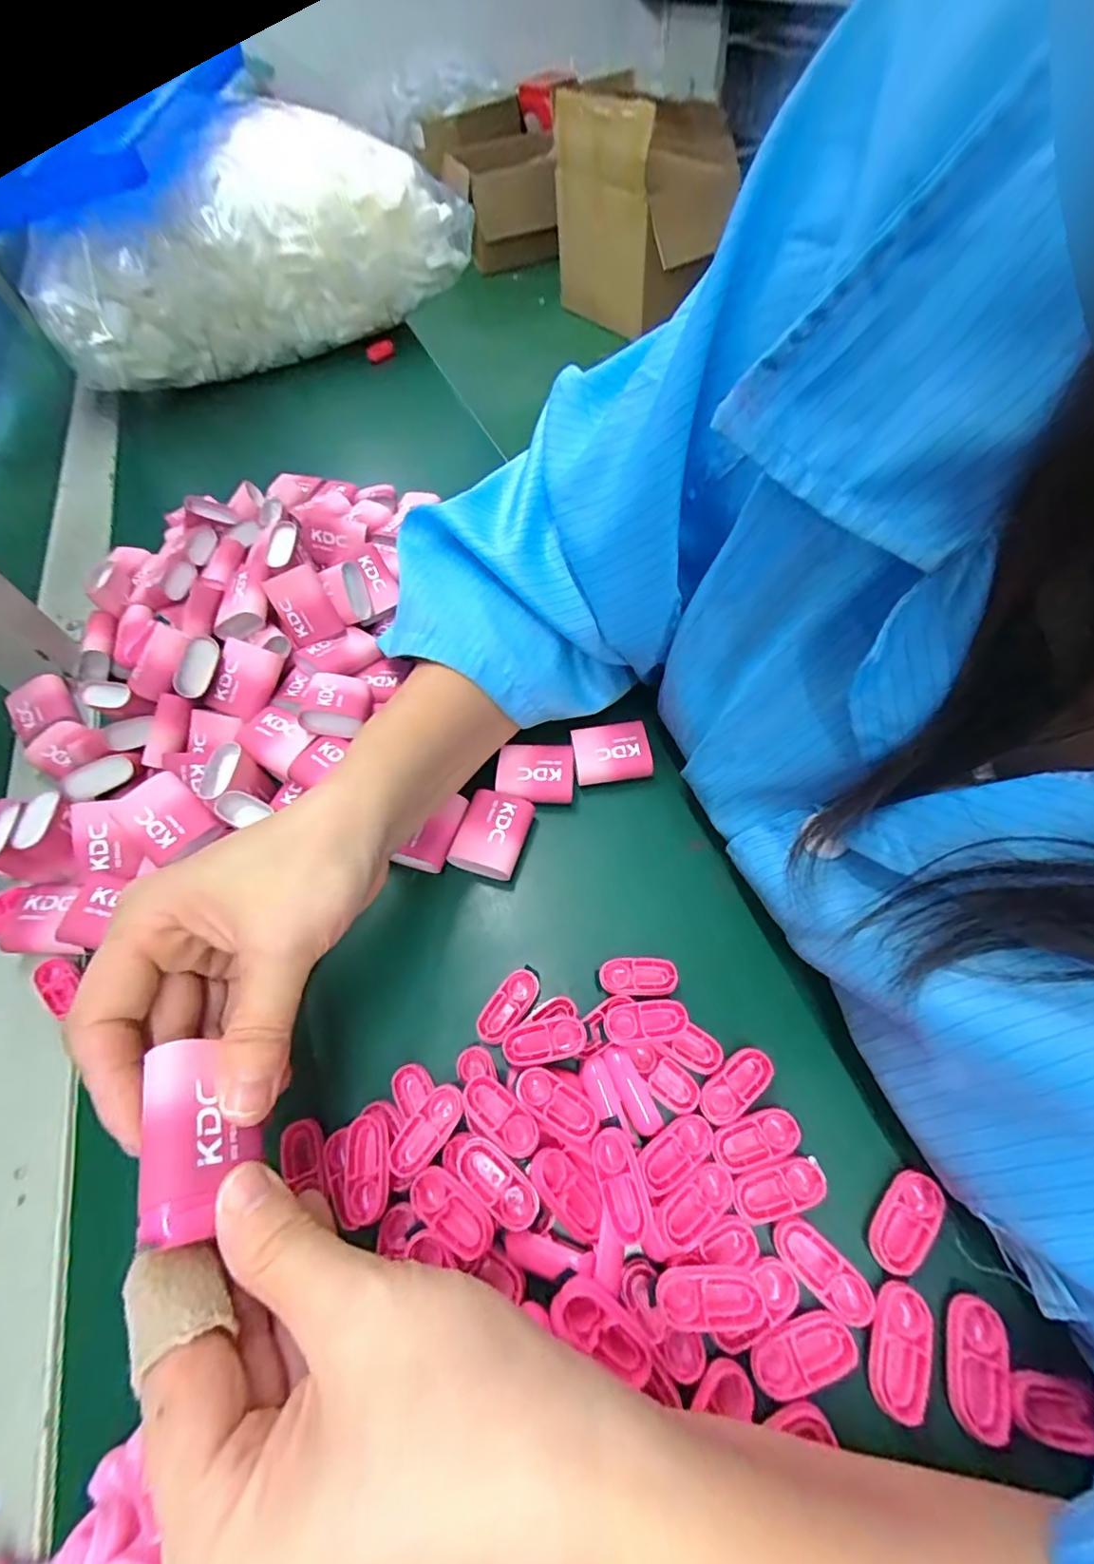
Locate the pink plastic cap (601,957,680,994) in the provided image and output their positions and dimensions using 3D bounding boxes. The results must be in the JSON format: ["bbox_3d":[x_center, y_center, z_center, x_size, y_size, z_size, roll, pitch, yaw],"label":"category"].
[{"bbox_3d":[0.041,0.088,0.246,0.034,0.004,0.015,0,59,3],"label":"pink plastic cap"}]

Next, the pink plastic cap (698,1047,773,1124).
[{"bbox_3d":[0.077,0.122,0.221,0.034,0.004,0.016,-37,64,-17],"label":"pink plastic cap"}]

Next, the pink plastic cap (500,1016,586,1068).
[{"bbox_3d":[-0.001,0.107,0.226,0.034,0.007,0.016,-10,59,-3],"label":"pink plastic cap"}]

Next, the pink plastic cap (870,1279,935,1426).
[{"bbox_3d":[0.116,0.185,0.178,0.015,0.006,0.034,20,62,15],"label":"pink plastic cap"}]

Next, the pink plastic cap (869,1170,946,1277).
[{"bbox_3d":[0.129,0.158,0.196,0.014,0.007,0.034,36,67,22],"label":"pink plastic cap"}]

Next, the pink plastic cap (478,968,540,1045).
[{"bbox_3d":[-0.017,0.100,0.244,0.015,0.005,0.034,31,65,20],"label":"pink plastic cap"}]

